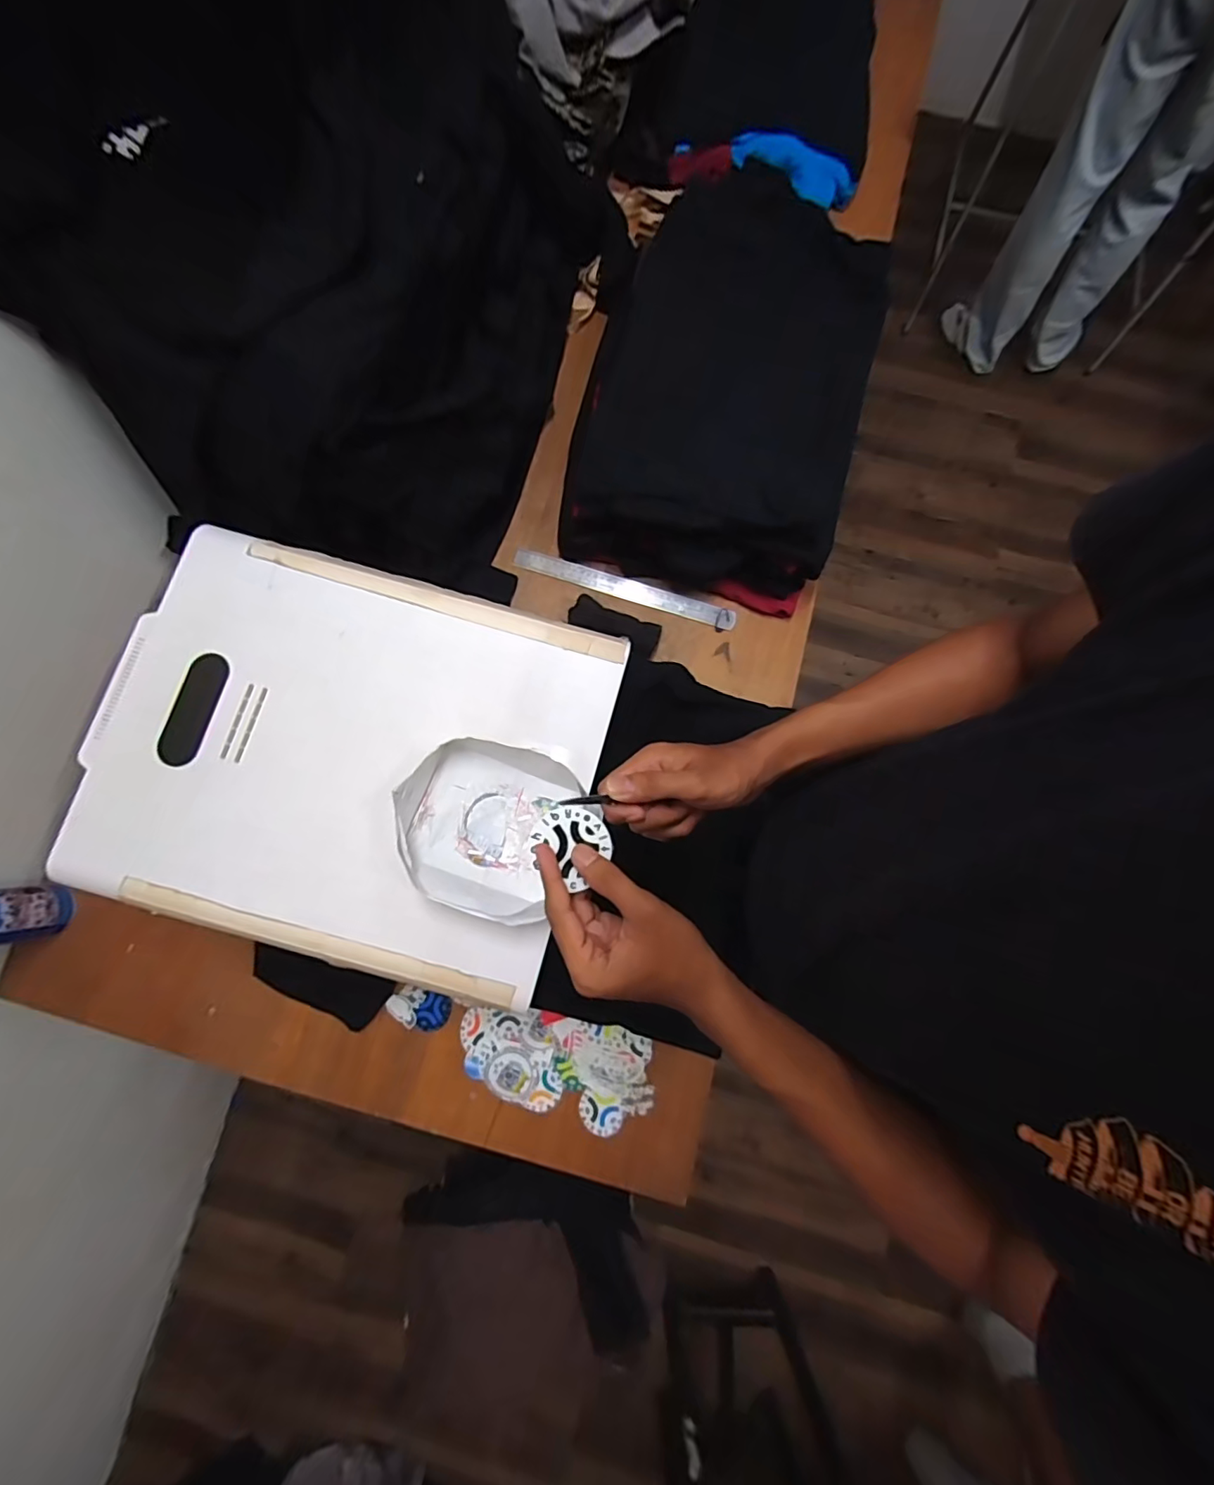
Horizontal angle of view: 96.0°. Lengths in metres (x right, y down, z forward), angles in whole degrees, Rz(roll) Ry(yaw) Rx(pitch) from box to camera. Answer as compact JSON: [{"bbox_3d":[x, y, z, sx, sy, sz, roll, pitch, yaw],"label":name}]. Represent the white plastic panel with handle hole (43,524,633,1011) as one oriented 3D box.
[{"bbox_3d":[-0.270,0.009,0.571,0.501,0.026,0.397,15,80,2],"label":"white plastic panel with handle hole"}]

